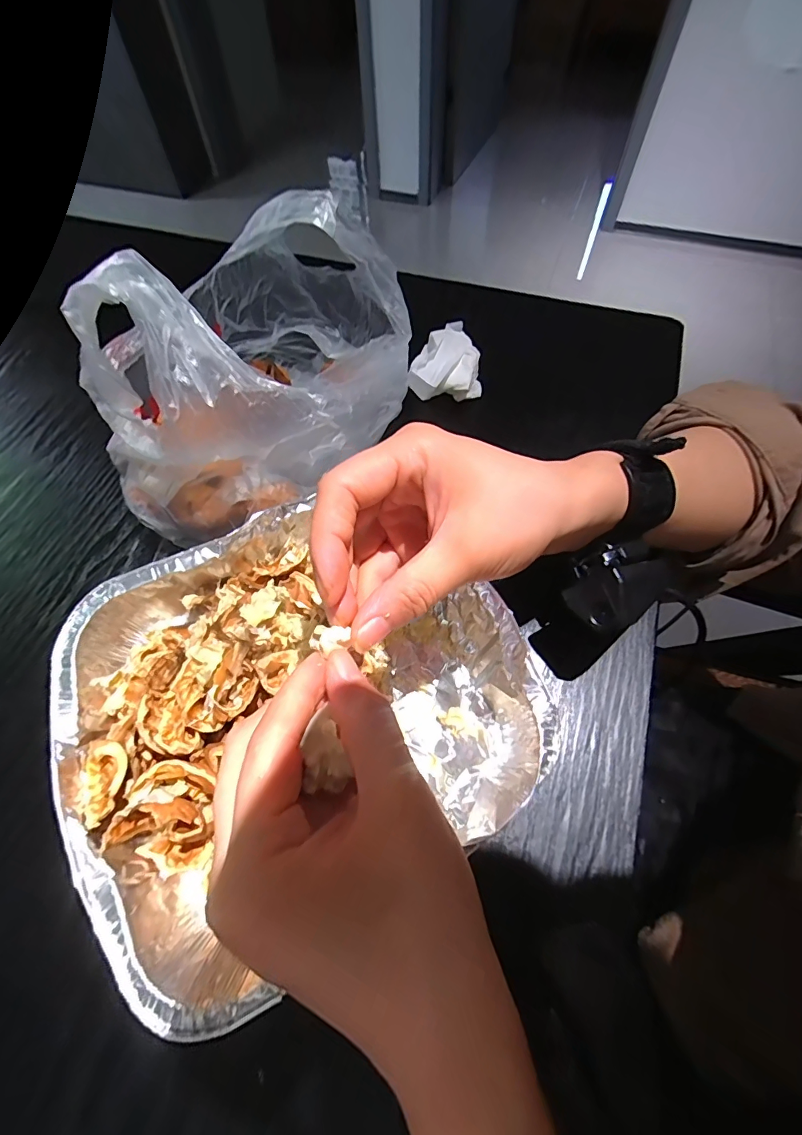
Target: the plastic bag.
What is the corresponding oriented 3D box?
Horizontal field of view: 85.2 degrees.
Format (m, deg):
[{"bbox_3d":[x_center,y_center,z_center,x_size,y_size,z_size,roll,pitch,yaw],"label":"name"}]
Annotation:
[{"bbox_3d":[-0.086,-0.131,0.287,0.165,0.151,0.213,12,63,7],"label":"plastic bag"}]

